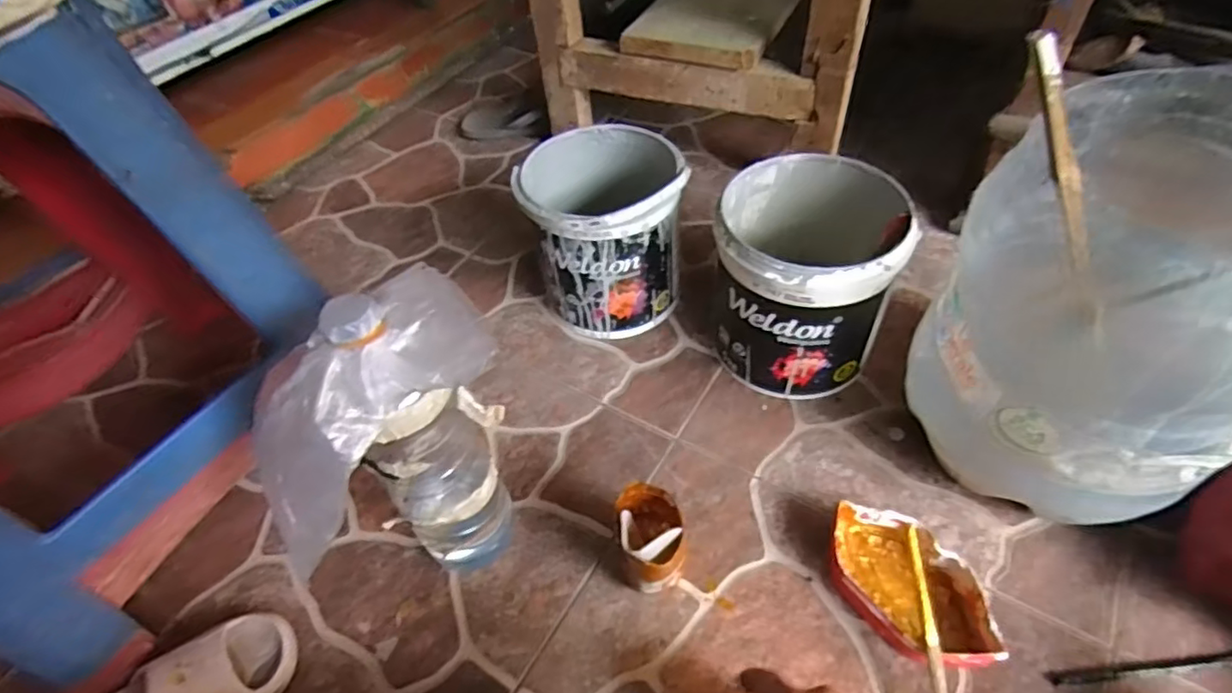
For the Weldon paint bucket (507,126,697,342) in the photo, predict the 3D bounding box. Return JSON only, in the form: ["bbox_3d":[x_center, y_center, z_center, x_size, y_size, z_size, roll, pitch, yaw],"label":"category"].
[{"bbox_3d":[-0.012,-0.134,0.735,0.172,0.191,0.191,-2,49,3],"label":"Weldon paint bucket"}]

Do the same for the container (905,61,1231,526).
[{"bbox_3d":[0.404,-0.033,0.483,0.250,0.271,0.236,-25,50,-13],"label":"container"}]

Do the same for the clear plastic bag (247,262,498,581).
[{"bbox_3d":[-0.170,0.044,0.383,0.204,0.074,0.091,-52,56,7],"label":"clear plastic bag"}]

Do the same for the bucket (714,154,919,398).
[{"bbox_3d":[0.197,-0.068,0.656,0.167,0.190,0.179,-3,49,3],"label":"bucket"}]

